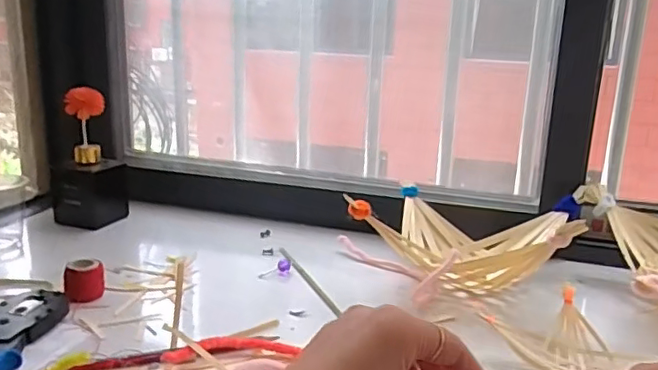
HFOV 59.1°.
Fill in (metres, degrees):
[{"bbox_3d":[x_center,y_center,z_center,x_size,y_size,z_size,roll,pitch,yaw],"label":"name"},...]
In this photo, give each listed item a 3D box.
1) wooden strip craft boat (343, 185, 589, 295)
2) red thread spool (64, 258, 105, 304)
[{"bbox_3d":[0.148,0.055,0.606,0.202,0.098,0.195,8,16,22],"label":"wooden strip craft boat"},{"bbox_3d":[-0.230,0.091,0.548,0.034,0.034,0.032,-4,16,-21],"label":"red thread spool"}]

